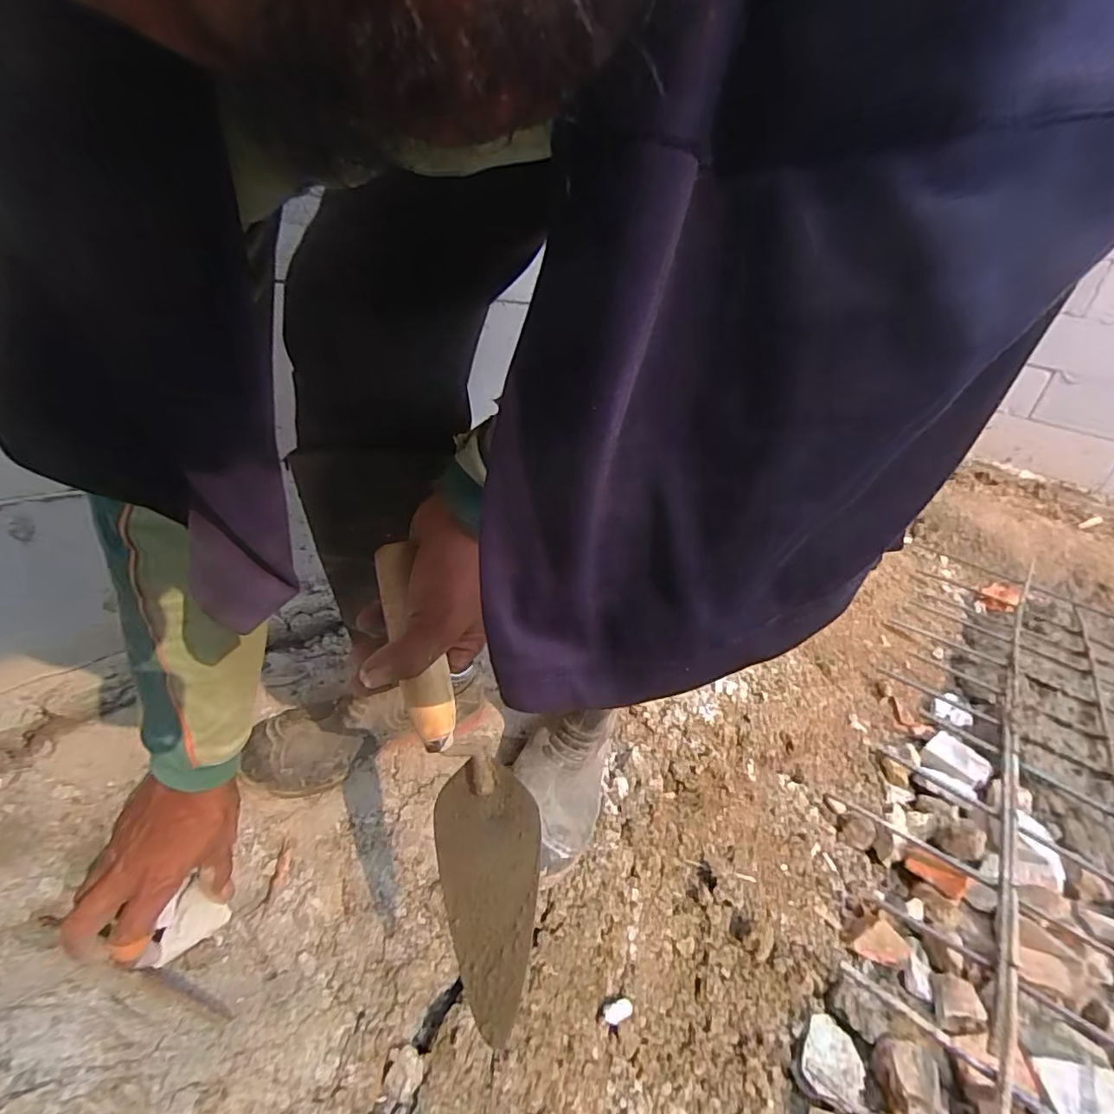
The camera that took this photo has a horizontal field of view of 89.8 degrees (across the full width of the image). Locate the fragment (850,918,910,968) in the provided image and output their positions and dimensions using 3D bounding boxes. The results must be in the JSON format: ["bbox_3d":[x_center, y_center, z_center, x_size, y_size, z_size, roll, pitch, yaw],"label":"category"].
[{"bbox_3d":[0.451,0.533,0.773,0.081,0.023,0.050,24,59,-2],"label":"fragment"}]

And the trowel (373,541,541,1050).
[{"bbox_3d":[-0.067,0.140,0.372,0.060,0.299,0.083,-14,0,-33],"label":"trowel"}]

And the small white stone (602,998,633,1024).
[{"bbox_3d":[0.067,0.489,0.602,0.042,0.011,0.017,14,22,-35],"label":"small white stone"}]

